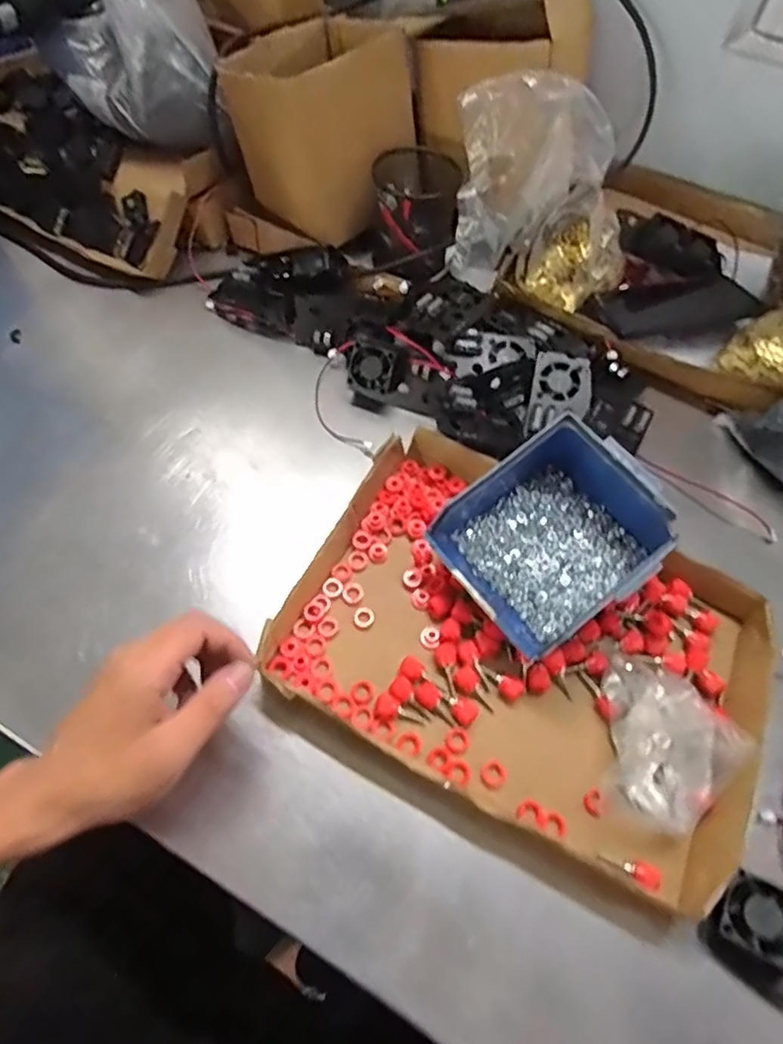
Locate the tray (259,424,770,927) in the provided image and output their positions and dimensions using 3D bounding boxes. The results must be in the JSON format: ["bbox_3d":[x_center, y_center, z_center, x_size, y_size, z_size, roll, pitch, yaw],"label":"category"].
[{"bbox_3d":[0.098,0.083,0.430,0.319,0.032,0.245,25,63,12],"label":"tray"}]

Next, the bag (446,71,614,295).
[{"bbox_3d":[0.130,-0.337,0.578,0.154,0.169,0.058,-25,64,-15],"label":"bag"}]

